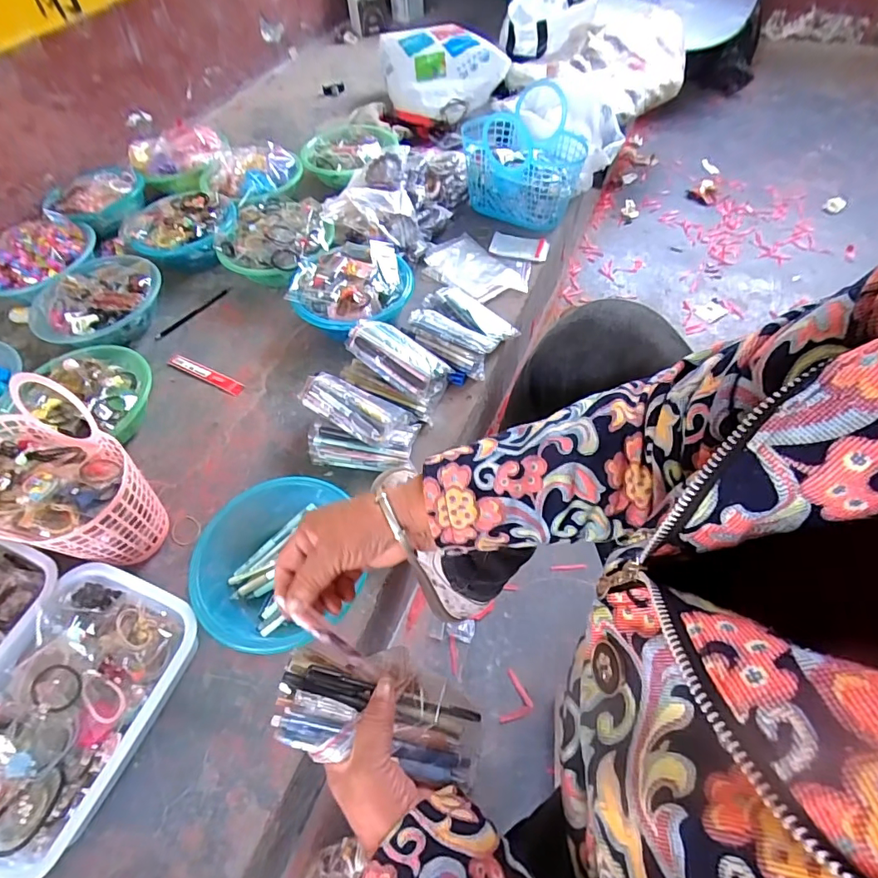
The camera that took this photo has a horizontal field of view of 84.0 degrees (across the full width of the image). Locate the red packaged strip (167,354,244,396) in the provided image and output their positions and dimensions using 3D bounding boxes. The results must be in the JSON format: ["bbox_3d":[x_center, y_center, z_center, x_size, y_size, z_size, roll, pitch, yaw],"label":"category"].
[{"bbox_3d":[-0.435,-0.121,0.901,0.185,0.014,0.025,25,61,17],"label":"red packaged strip"}]

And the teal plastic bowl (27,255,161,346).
[{"bbox_3d":[-0.677,-0.274,0.978,0.214,0.073,0.246,31,63,20],"label":"teal plastic bowl"}]

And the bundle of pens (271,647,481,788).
[{"bbox_3d":[-0.044,0.202,0.370,0.149,0.027,0.075,18,58,-8],"label":"bundle of pens"}]

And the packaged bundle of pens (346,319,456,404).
[{"bbox_3d":[-0.067,-0.136,0.813,0.178,0.041,0.092,33,62,0],"label":"packaged bundle of pens"}]

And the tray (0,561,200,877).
[{"bbox_3d":[-0.426,0.305,0.565,0.195,0.080,0.289,16,63,15],"label":"tray"}]

